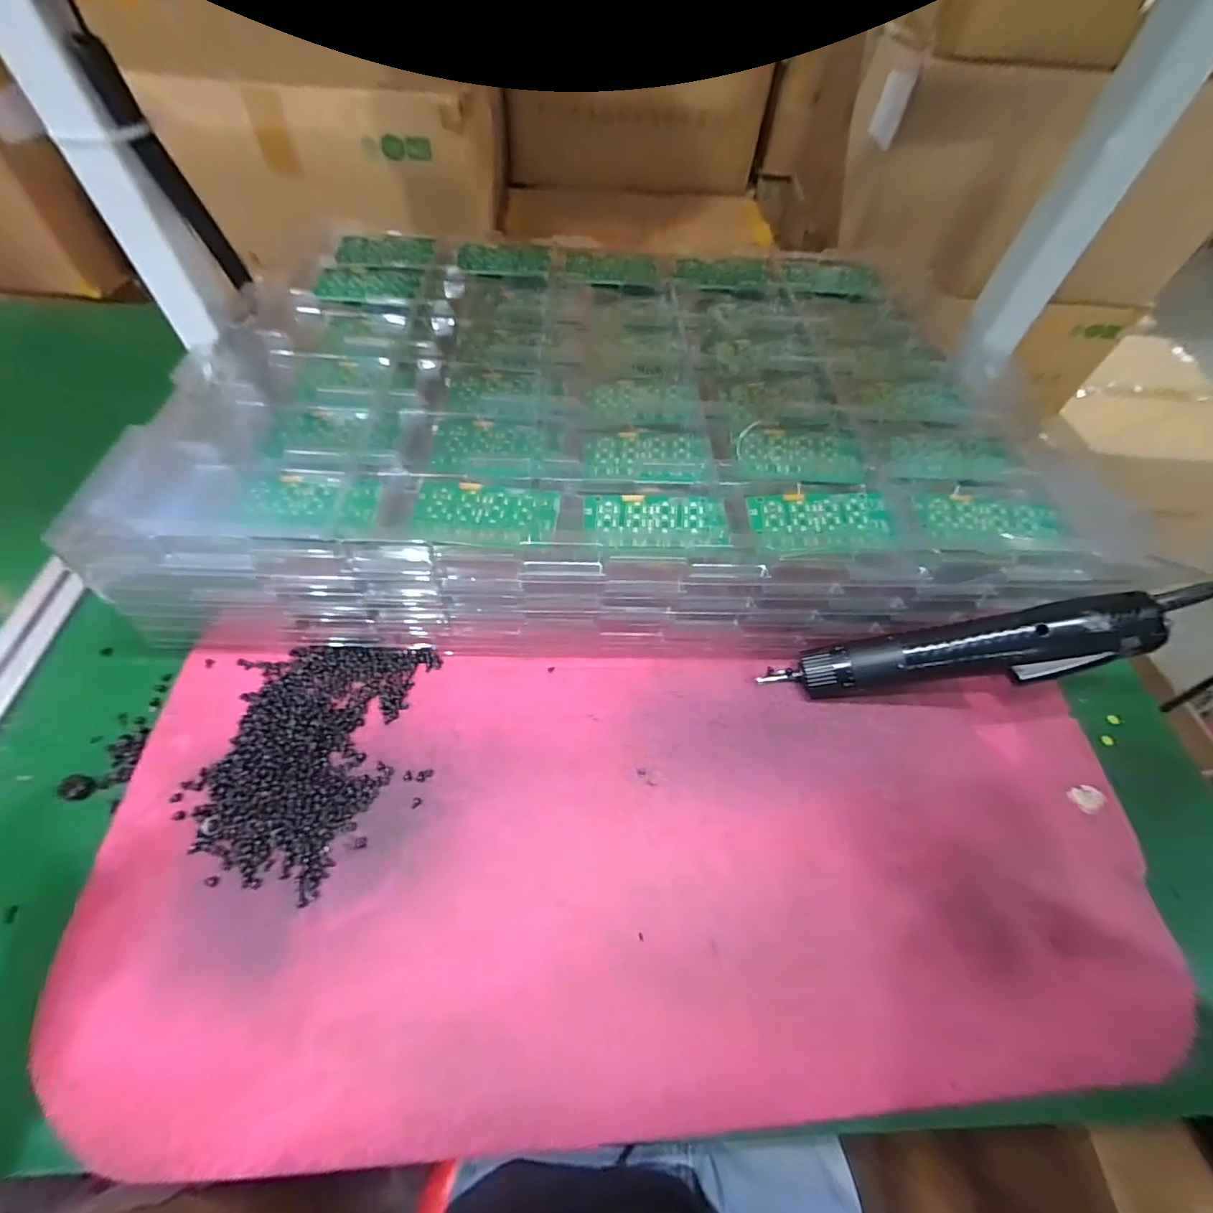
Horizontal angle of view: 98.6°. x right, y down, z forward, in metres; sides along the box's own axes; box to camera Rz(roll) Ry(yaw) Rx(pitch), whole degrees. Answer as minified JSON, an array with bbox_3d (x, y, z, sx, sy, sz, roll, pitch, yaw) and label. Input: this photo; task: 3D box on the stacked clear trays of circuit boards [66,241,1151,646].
[{"bbox_3d":[0.003,-0.170,0.453,0.605,0.105,0.419,1,58,-1],"label":"stacked clear trays of circuit boards"}]

